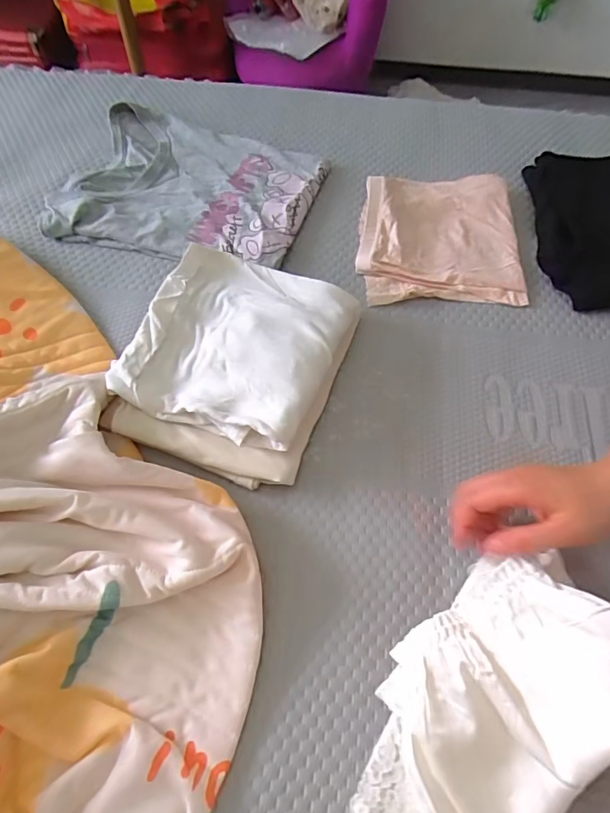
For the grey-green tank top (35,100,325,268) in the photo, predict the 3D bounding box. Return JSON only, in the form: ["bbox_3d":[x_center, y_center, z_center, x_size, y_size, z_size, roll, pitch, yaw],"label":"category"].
[{"bbox_3d":[-0.151,-0.296,0.639,0.313,0.032,0.261,18,65,8],"label":"grey-green tank top"}]

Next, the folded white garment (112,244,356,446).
[{"bbox_3d":[-0.062,-0.069,0.480,0.200,0.024,0.200,21,66,10],"label":"folded white garment"}]

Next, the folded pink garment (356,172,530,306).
[{"bbox_3d":[0.171,-0.224,0.614,0.203,0.030,0.203,-2,64,-1],"label":"folded pink garment"}]

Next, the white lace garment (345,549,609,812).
[{"bbox_3d":[0.135,0.226,0.333,0.141,0.093,0.236,34,69,15],"label":"white lace garment"}]

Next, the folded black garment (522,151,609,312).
[{"bbox_3d":[0.411,-0.243,0.630,0.219,0.024,0.264,-3,64,-2],"label":"folded black garment"}]

